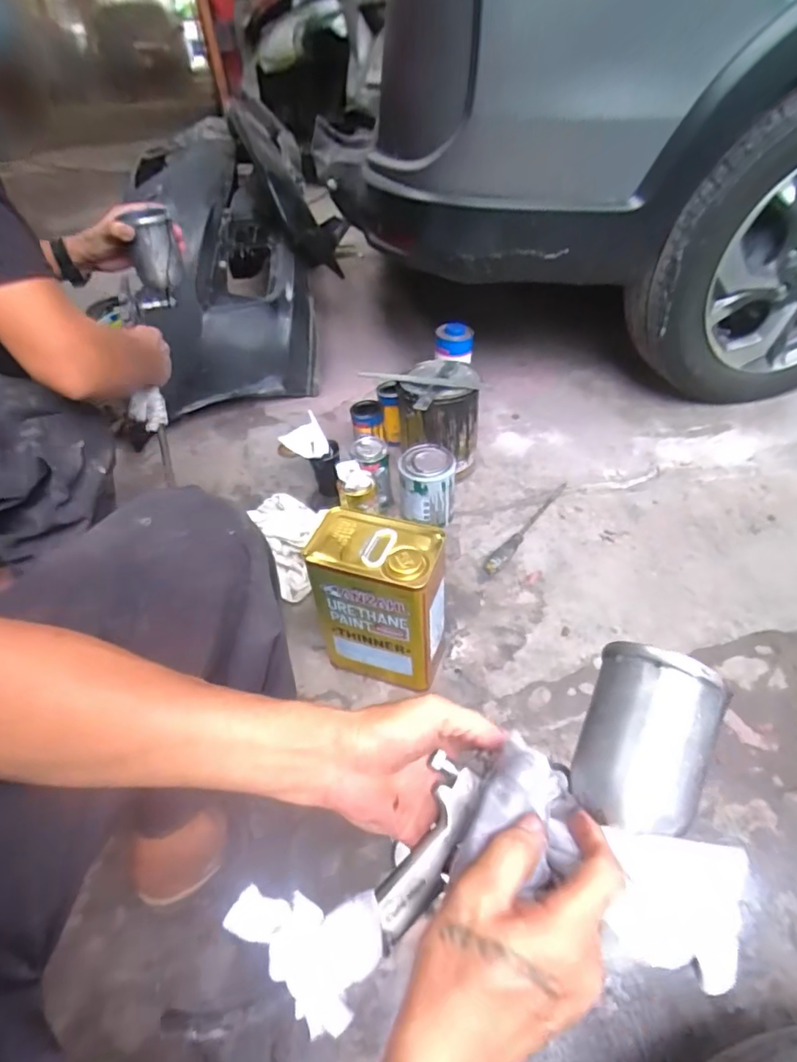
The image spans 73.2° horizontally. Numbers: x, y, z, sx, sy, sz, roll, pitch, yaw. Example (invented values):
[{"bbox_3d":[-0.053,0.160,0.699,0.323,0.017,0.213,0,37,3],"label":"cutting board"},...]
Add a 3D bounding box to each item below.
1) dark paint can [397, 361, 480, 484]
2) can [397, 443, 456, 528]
[{"bbox_3d":[0.080,-0.213,1.103,0.161,0.210,0.186,15,48,20],"label":"dark paint can"},{"bbox_3d":[0.054,-0.084,1.039,0.106,0.133,0.114,-6,44,0],"label":"can"}]

